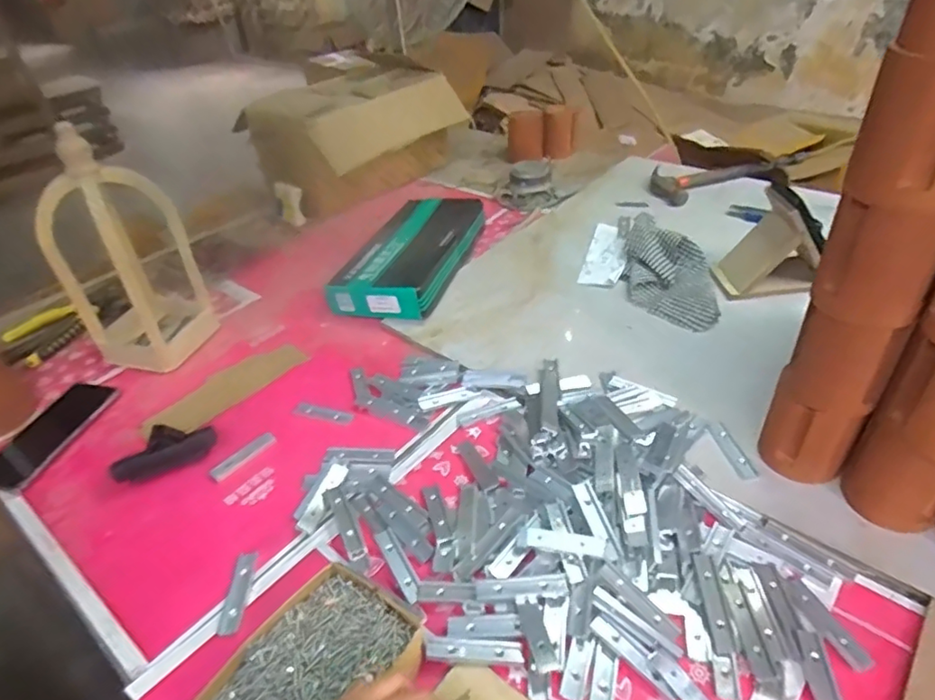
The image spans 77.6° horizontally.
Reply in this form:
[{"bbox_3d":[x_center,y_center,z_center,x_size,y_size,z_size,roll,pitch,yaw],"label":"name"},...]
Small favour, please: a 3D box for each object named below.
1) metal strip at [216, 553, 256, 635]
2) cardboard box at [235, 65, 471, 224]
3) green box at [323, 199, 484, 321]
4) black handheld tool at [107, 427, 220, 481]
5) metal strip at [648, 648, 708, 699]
[{"bbox_3d":[-0.215,0.225,0.544,0.021,0.004,0.078,-4,38,2],"label":"metal strip"},{"bbox_3d":[-0.234,-0.456,1.248,0.401,0.208,0.268,-32,45,-29],"label":"cardboard box"},{"bbox_3d":[-0.090,-0.156,0.965,0.164,0.071,0.314,9,40,19],"label":"green box"},{"bbox_3d":[-0.348,0.116,0.669,0.112,0.041,0.039,-19,40,-16],"label":"black handheld tool"},{"bbox_3d":[0.175,0.269,0.449,0.018,0.008,0.079,-24,42,-22],"label":"metal strip"}]

